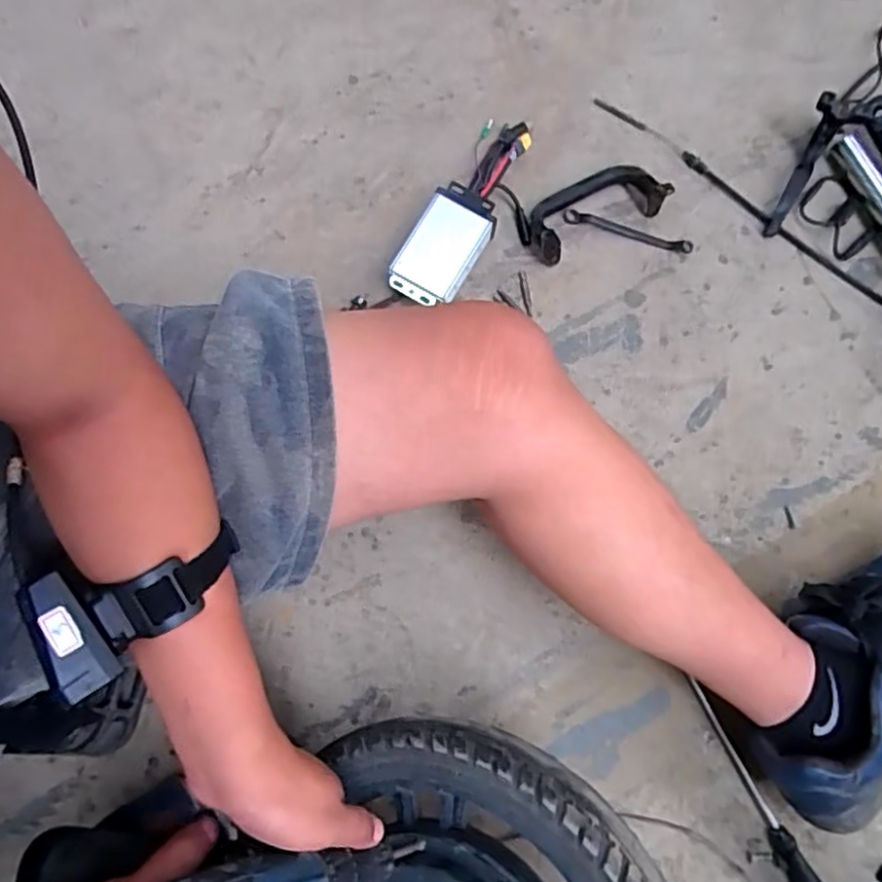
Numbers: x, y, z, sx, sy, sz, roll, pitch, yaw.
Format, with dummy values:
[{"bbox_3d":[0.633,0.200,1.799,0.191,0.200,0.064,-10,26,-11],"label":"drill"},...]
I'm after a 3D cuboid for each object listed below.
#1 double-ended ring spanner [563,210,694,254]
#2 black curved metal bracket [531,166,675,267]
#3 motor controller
[{"bbox_3d":[0.200,-0.223,0.699,0.138,0.011,0.017,15,79,3],"label":"double-ended ring spanner"},{"bbox_3d":[0.160,-0.247,0.691,0.153,0.033,0.067,-27,80,-6],"label":"black curved metal bracket"},{"bbox_3d":[0.027,-0.240,0.683,0.069,0.033,0.228,29,80,5],"label":"motor controller"}]

